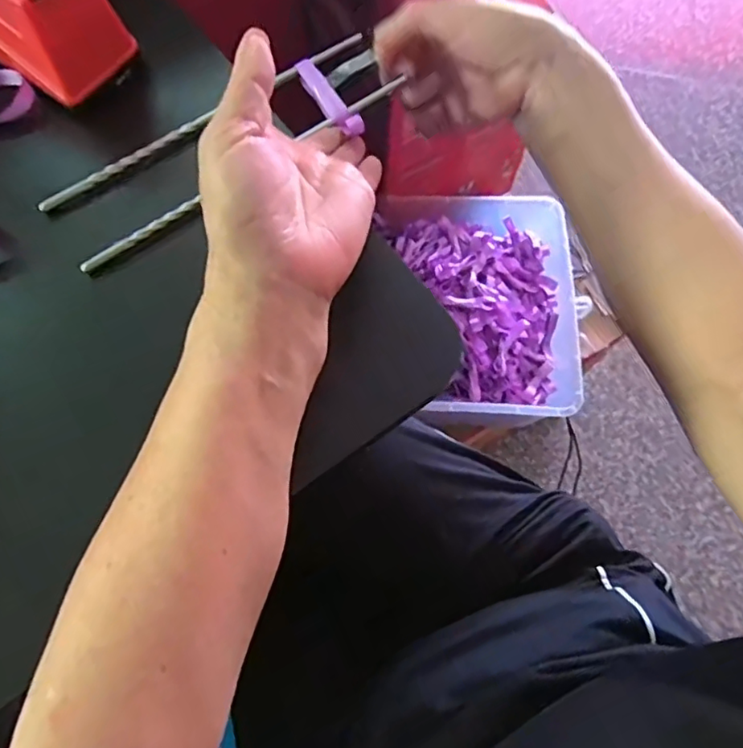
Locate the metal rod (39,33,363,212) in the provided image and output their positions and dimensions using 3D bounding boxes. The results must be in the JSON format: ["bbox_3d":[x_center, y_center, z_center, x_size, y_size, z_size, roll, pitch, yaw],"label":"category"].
[{"bbox_3d":[-0.098,-0.155,0.349,0.221,0.010,0.008,-34,72,-10],"label":"metal rod"}]

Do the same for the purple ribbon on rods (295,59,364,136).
[{"bbox_3d":[-0.026,-0.169,0.349,0.012,0.010,0.069,-30,67,-11],"label":"purple ribbon on rods"}]

